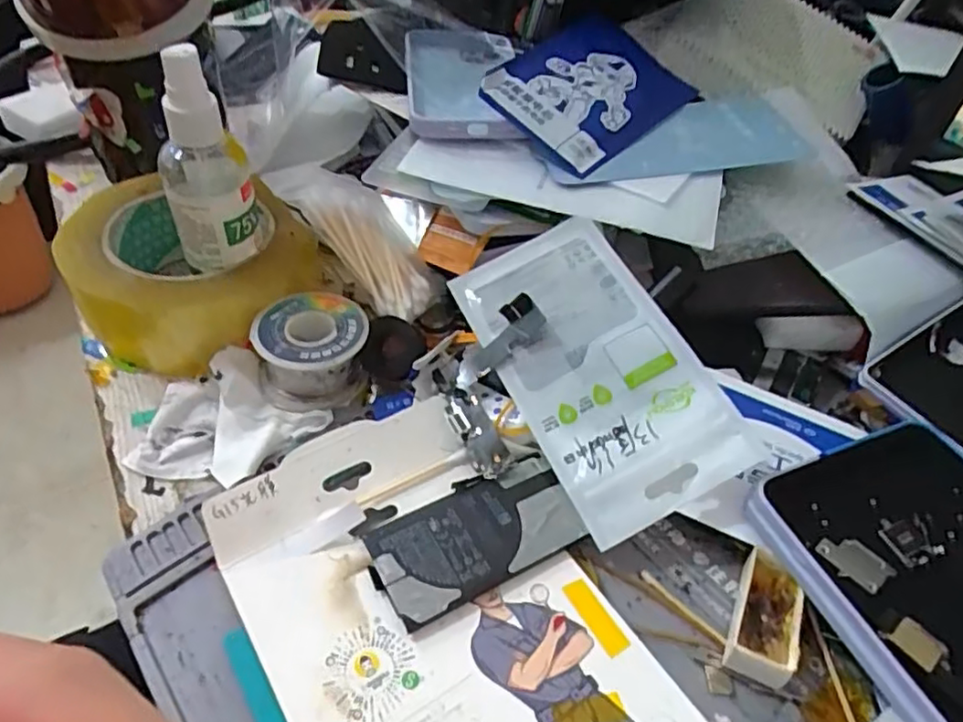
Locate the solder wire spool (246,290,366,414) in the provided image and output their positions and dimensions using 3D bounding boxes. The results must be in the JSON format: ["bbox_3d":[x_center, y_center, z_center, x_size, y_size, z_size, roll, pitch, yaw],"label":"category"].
[{"bbox_3d":[-0.082,-0.008,0.309,0.050,0.024,0.053,-1,50,1],"label":"solder wire spool"}]

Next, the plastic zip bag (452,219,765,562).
[{"bbox_3d":[0.048,0.002,0.296,0.084,0.016,0.148,-29,62,-3],"label":"plastic zip bag"}]

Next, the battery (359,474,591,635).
[{"bbox_3d":[-0.001,0.071,0.262,0.084,0.004,0.043,-21,52,-24],"label":"battery"}]

